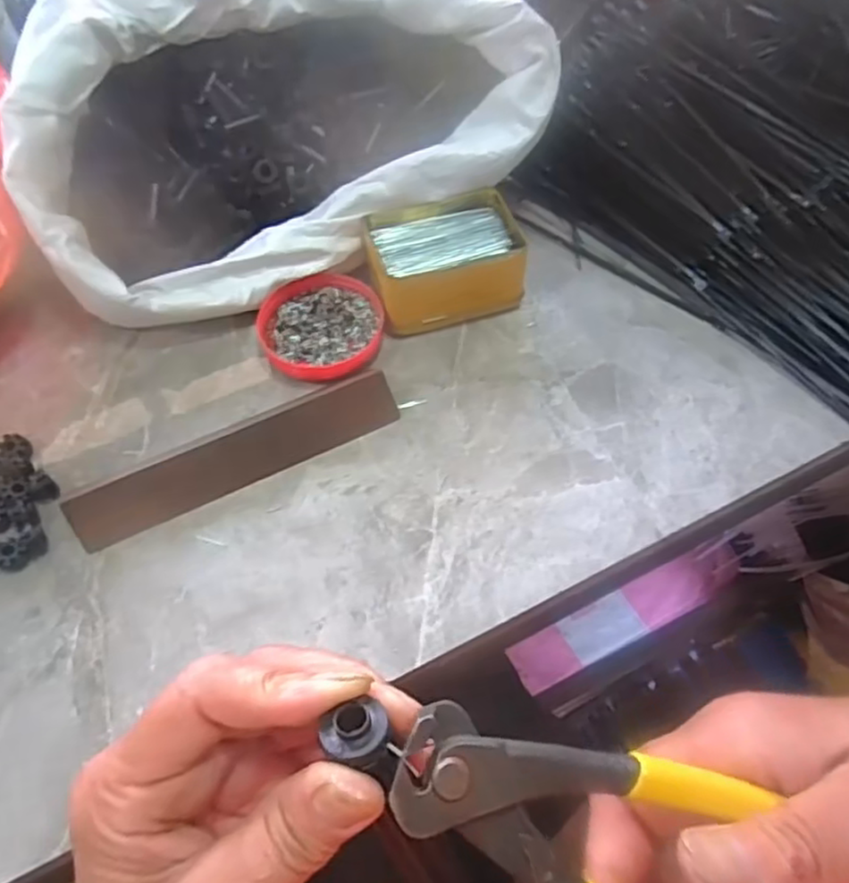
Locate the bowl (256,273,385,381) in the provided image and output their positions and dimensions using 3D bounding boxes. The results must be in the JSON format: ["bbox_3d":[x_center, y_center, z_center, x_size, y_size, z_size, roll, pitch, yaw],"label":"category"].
[{"bbox_3d":[-0.076,-0.088,0.507,0.089,0.021,0.093,0,57,0],"label":"bowl"}]

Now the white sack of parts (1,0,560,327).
[{"bbox_3d":[-0.117,-0.240,0.517,0.366,0.171,0.220,-20,59,-12],"label":"white sack of parts"}]

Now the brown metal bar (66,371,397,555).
[{"bbox_3d":[-0.120,0.009,0.440,0.214,0.028,0.033,-24,60,-15],"label":"brown metal bar"}]

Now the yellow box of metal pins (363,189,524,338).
[{"bbox_3d":[0.016,-0.139,0.520,0.112,0.052,0.084,-13,58,-8],"label":"yellow box of metal pins"}]

